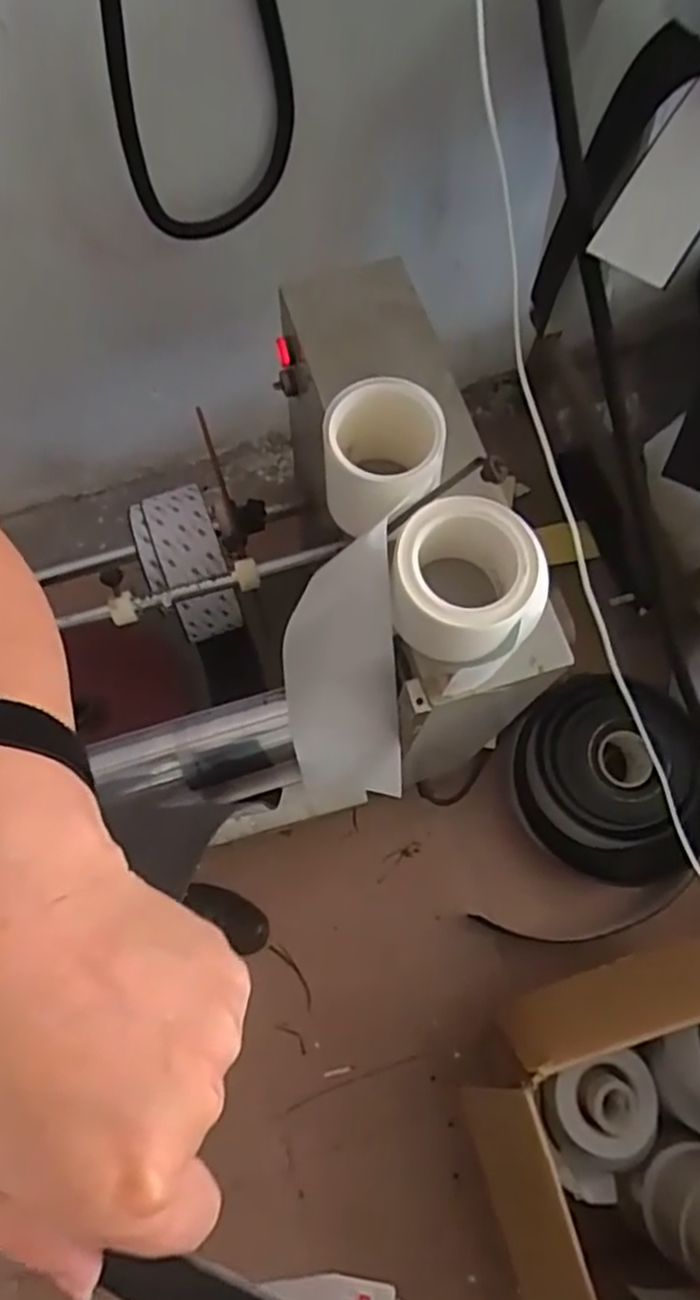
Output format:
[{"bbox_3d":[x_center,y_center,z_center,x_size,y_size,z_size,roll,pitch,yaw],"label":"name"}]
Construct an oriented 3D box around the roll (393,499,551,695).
[{"bbox_3d":[0.093,-0.046,0.596,0.108,0.083,0.125,-35,76,-12],"label":"roll"}]

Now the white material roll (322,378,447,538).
[{"bbox_3d":[0.025,-0.151,0.606,0.095,0.086,0.091,9,71,2],"label":"white material roll"}]

